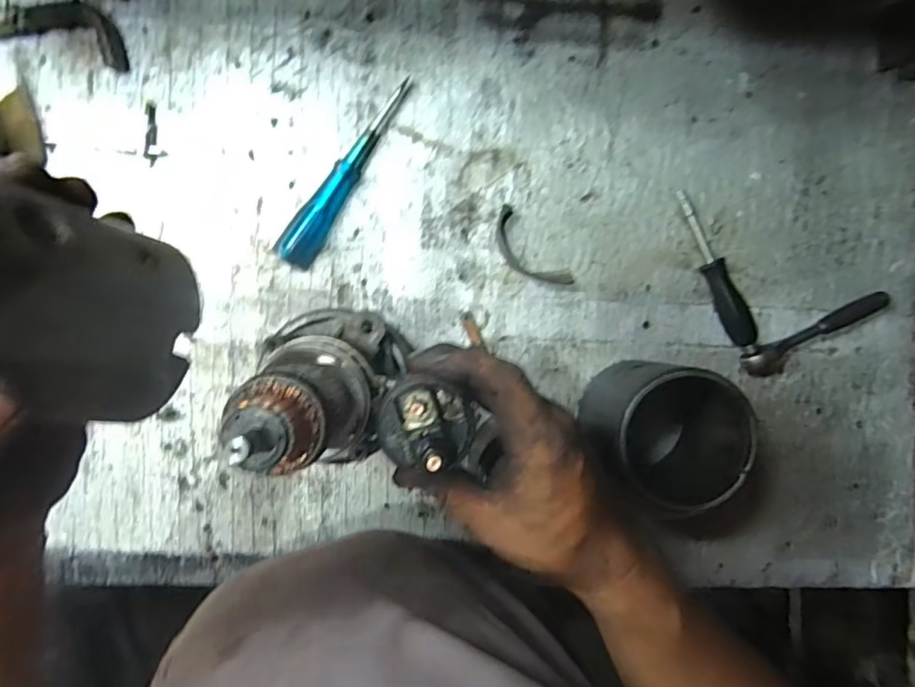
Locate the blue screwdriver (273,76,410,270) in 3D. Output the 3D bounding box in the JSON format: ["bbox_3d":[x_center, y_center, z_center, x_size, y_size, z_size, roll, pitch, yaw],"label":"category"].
[{"bbox_3d":[-0.102,-0.155,0.486,0.029,0.023,0.191,30,91,-3],"label":"blue screwdriver"}]

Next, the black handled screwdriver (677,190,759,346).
[{"bbox_3d":[0.241,-0.070,0.504,0.027,0.020,0.151,-25,93,-1],"label":"black handled screwdriver"}]

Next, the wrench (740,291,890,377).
[{"bbox_3d":[0.337,-0.003,0.502,0.143,0.035,0.035,-24,93,-1],"label":"wrench"}]

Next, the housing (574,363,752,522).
[{"bbox_3d":[0.177,0.076,0.459,0.125,0.119,0.104,27,91,-3],"label":"housing"}]

